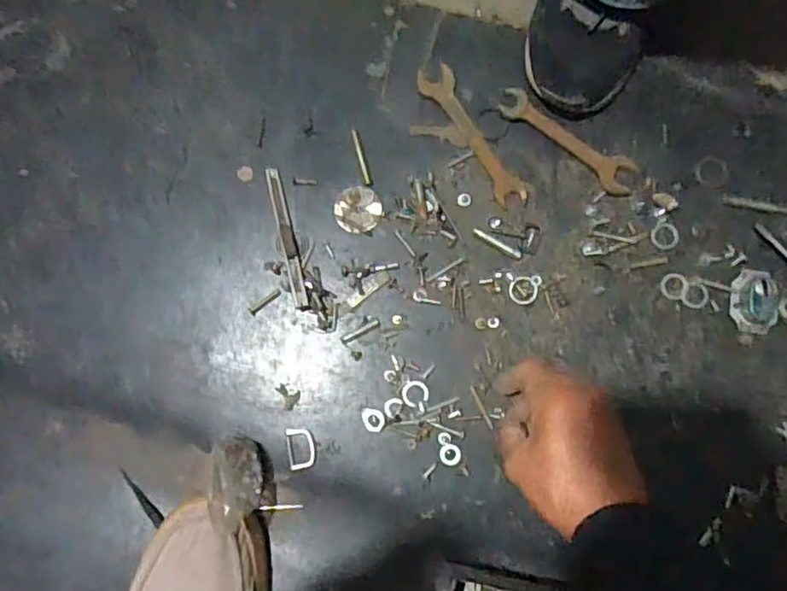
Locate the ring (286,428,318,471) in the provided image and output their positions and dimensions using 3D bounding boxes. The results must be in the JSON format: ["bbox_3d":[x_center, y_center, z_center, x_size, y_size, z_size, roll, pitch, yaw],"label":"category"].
[{"bbox_3d":[-0.072,0.120,0.499,0.023,0.004,0.032,-11,82,-2],"label":"ring"}]

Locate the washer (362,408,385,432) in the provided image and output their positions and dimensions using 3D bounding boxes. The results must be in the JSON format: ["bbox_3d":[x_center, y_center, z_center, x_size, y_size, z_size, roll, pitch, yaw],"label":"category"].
[{"bbox_3d":[-0.016,0.097,0.497,0.016,0.004,0.019,-19,82,-3],"label":"washer"}]

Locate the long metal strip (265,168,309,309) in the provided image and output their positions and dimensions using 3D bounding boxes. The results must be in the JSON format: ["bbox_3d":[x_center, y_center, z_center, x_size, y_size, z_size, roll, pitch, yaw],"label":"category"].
[{"bbox_3d":[-0.086,-0.047,0.517,0.012,0.007,0.118,-14,82,-2],"label":"long metal strip"}]

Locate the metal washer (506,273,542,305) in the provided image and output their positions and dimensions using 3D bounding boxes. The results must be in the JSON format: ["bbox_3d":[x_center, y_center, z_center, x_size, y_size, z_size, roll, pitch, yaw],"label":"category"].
[{"bbox_3d":[0.105,-0.005,0.511,0.027,0.004,0.024,4,82,0],"label":"metal washer"}]

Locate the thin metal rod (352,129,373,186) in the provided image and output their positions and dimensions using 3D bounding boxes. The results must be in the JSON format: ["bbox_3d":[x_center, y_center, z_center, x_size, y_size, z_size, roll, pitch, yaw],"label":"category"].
[{"bbox_3d":[-0.027,-0.114,0.525,0.007,0.004,0.049,-17,82,-3],"label":"thin metal rod"}]

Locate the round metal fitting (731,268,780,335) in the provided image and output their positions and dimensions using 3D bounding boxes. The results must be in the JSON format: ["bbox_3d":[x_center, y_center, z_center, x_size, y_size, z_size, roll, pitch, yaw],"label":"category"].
[{"bbox_3d":[0.290,0.005,0.507,0.036,0.006,0.048,-2,87,1],"label":"round metal fitting"}]

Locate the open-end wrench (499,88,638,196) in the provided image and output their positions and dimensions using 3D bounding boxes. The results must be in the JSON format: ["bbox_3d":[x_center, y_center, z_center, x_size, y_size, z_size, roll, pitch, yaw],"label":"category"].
[{"bbox_3d":[0.143,-0.128,0.525,0.127,0.004,0.031,33,83,4],"label":"open-end wrench"}]

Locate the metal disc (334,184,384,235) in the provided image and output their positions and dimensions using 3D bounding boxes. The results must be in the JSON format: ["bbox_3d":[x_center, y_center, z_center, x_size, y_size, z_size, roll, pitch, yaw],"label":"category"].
[{"bbox_3d":[-0.029,-0.071,0.524,0.039,0.004,0.039,5,82,1],"label":"metal disc"}]

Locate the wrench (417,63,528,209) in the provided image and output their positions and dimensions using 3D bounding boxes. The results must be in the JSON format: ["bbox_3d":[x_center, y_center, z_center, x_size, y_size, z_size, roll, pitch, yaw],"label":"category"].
[{"bbox_3d":[0.065,-0.133,0.528,0.031,0.004,0.137,-31,83,-4],"label":"wrench"}]

